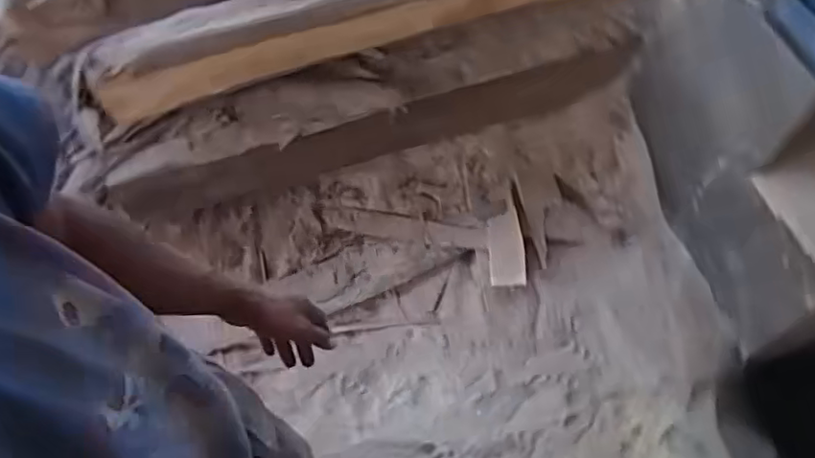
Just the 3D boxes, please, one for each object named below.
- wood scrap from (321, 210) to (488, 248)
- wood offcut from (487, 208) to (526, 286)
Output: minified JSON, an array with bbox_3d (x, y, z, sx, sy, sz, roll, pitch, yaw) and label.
[{"bbox_3d":[-0.009,-0.005,1.620,0.418,0.016,0.064,9,63,3],"label":"wood scrap"},{"bbox_3d":[0.249,0.046,1.608,0.089,0.009,0.200,-2,70,-3],"label":"wood offcut"}]

